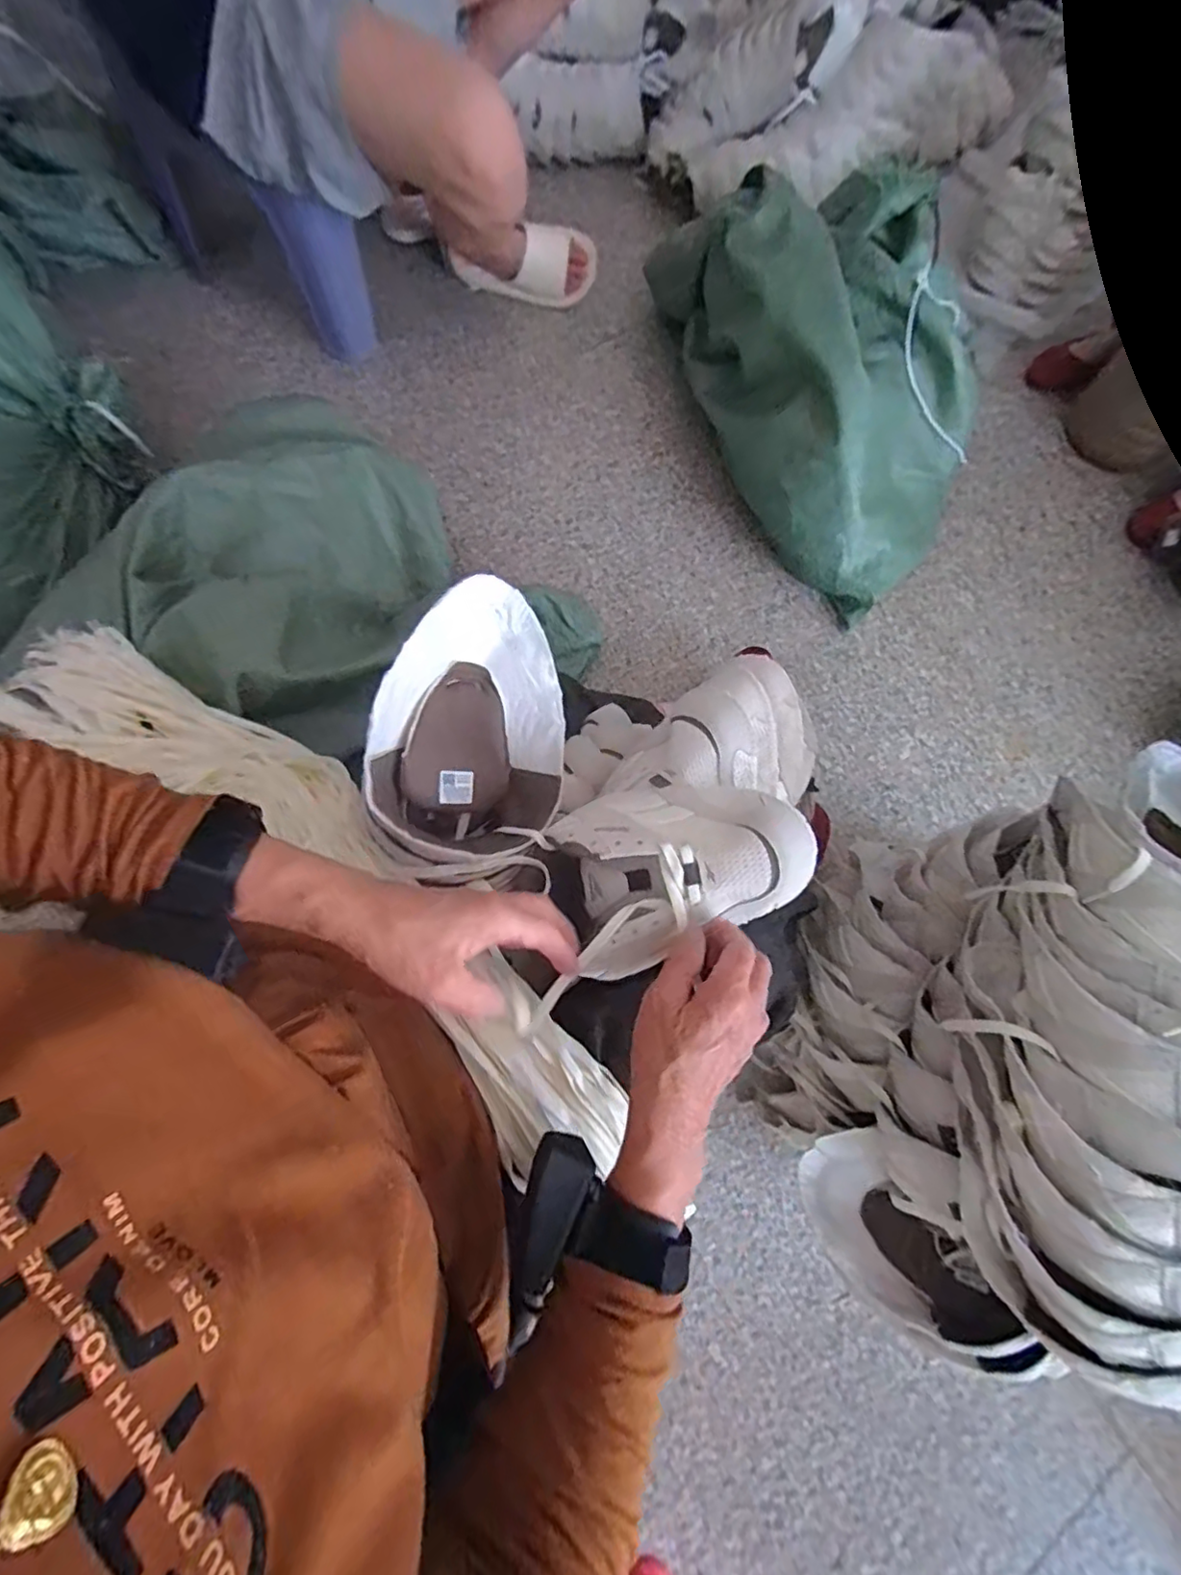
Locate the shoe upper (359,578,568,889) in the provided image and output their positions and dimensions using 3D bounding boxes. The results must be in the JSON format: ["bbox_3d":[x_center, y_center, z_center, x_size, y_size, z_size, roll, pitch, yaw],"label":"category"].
[{"bbox_3d":[-0.105,-0.045,0.478,0.160,0.095,0.210,-13,101,-30],"label":"shoe upper"}]

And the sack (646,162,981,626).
[{"bbox_3d":[0.398,-0.664,0.973,0.358,0.276,0.644,-22,77,-9],"label":"sack"}]

